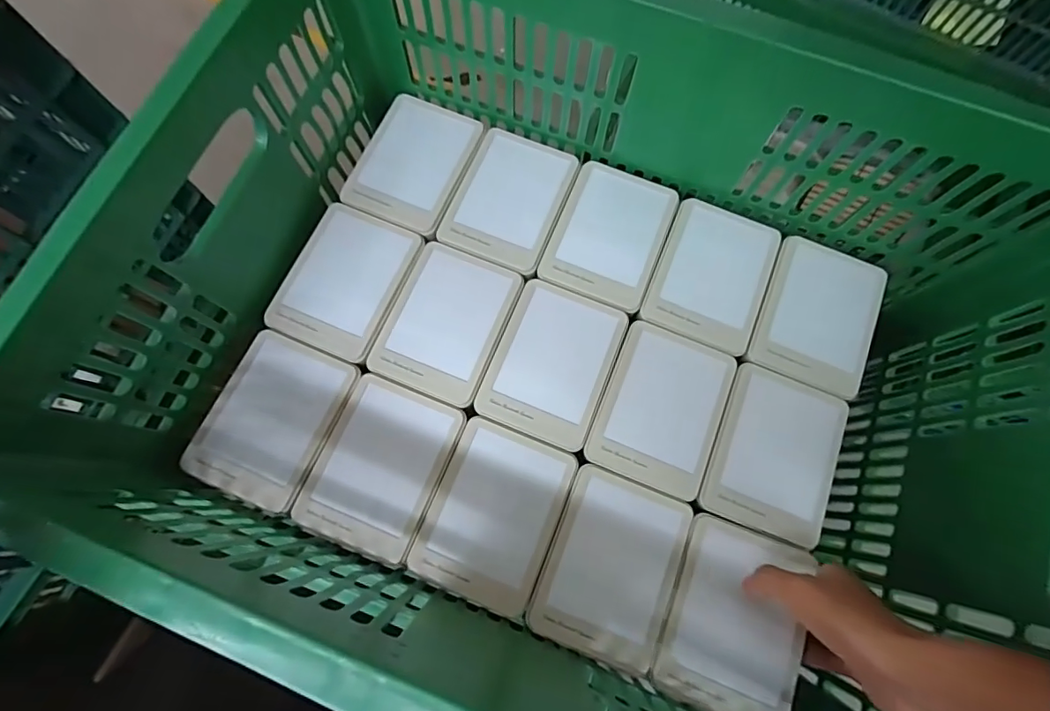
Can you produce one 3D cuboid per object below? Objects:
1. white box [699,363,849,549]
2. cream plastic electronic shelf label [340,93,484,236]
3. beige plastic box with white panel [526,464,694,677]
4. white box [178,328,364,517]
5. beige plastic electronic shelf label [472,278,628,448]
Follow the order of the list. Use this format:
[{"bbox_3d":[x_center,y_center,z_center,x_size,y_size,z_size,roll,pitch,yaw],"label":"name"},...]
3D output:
[{"bbox_3d":[0.219,0.083,0.427,0.100,0.013,0.135,22,76,4],"label":"white box"},{"bbox_3d":[-0.113,-0.198,0.503,0.105,0.007,0.139,22,76,4],"label":"cream plastic electronic shelf label"},{"bbox_3d":[0.072,0.171,0.405,0.102,0.012,0.136,22,76,4],"label":"beige plastic box with white panel"},{"bbox_3d":[-0.221,0.053,0.430,0.101,0.009,0.136,23,76,4],"label":"white box"},{"bbox_3d":[0.026,0.005,0.450,0.104,0.005,0.137,22,76,4],"label":"beige plastic electronic shelf label"}]

